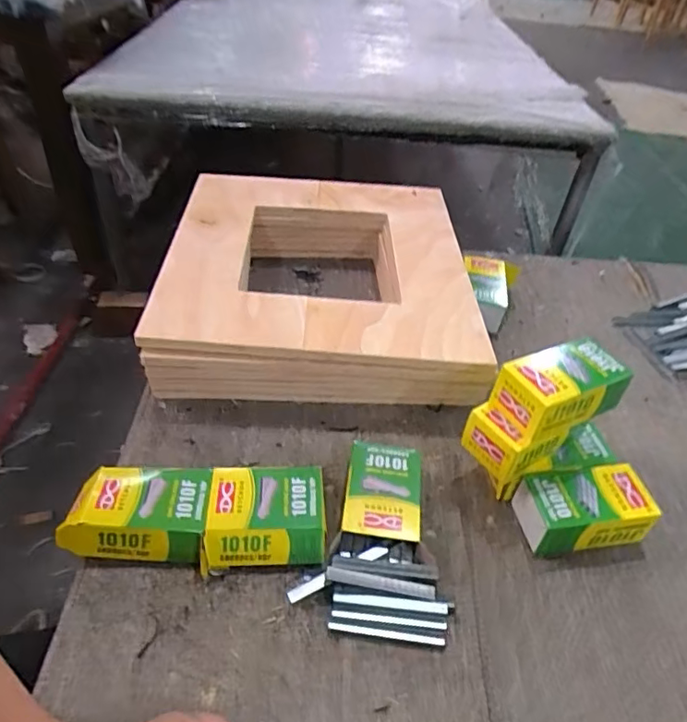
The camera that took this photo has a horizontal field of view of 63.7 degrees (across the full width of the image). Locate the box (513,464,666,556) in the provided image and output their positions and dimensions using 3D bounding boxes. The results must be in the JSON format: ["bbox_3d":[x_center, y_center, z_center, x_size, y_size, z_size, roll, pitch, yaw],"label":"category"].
[{"bbox_3d":[0.242,0.152,0.566,0.128,0.053,0.067,-6,43,-11],"label":"box"}]

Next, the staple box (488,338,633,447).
[{"bbox_3d":[0.216,0.025,0.553,0.121,0.049,0.072,-17,47,-22],"label":"staple box"}]

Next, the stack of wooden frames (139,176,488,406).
[{"bbox_3d":[-0.038,-0.123,0.804,0.411,0.104,0.436,2,42,-2],"label":"stack of wooden frames"}]

